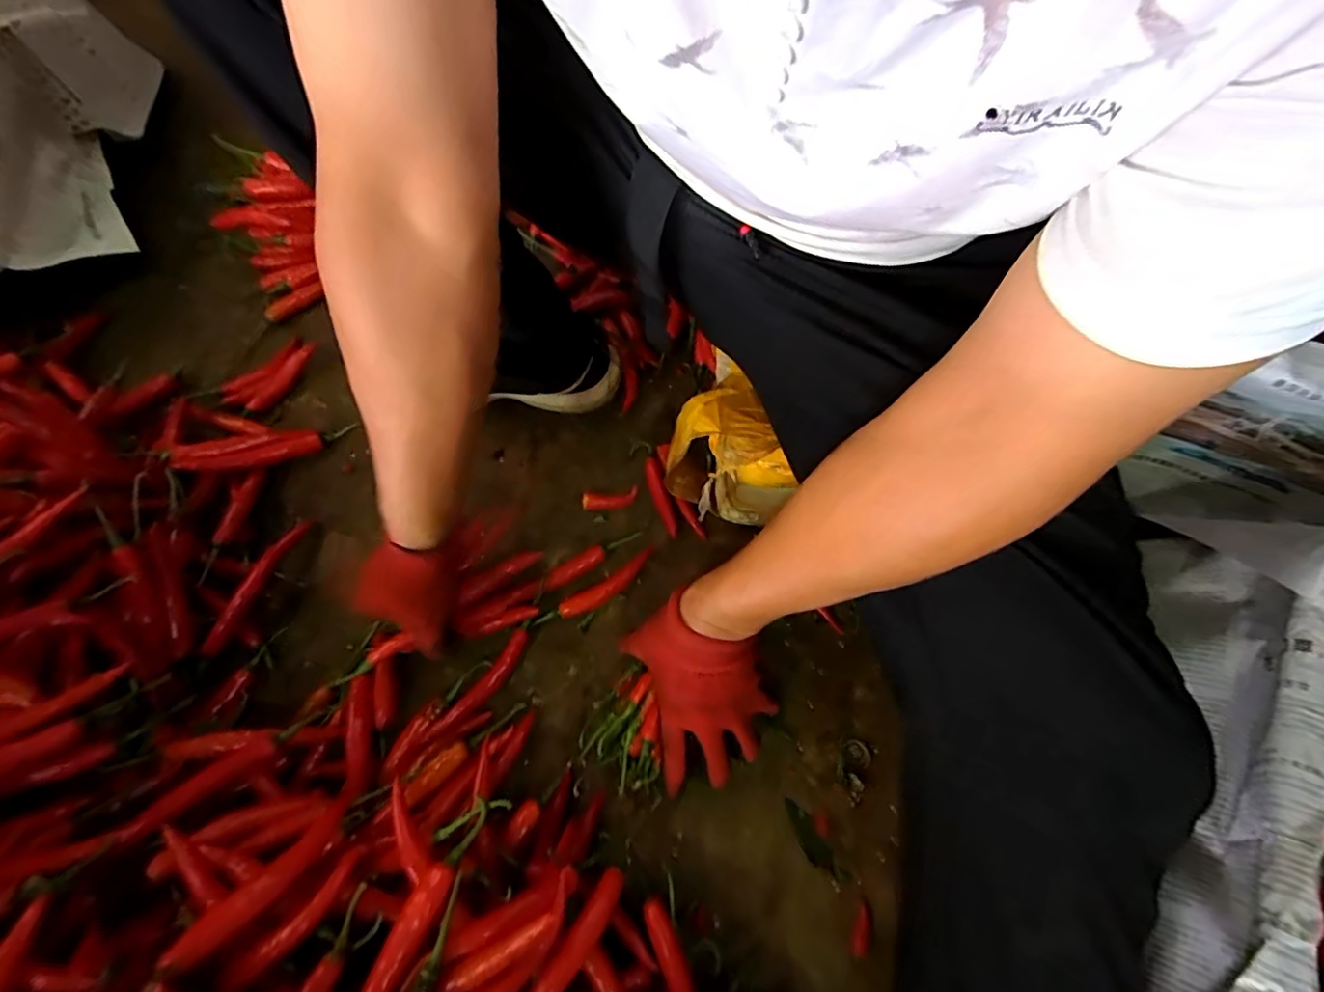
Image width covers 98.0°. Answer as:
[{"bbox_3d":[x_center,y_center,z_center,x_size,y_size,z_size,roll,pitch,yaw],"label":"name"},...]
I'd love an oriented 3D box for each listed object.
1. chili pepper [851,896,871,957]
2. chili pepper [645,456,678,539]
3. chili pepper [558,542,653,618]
[{"bbox_3d":[0.157,0.337,0.448,0.013,0.014,0.037,19,47,9],"label":"chili pepper"},{"bbox_3d":[-0.001,0.000,0.595,0.017,0.019,0.086,-17,69,-6],"label":"chili pepper"},{"bbox_3d":[-0.050,0.086,0.553,0.105,0.015,0.021,-32,71,-11],"label":"chili pepper"}]

